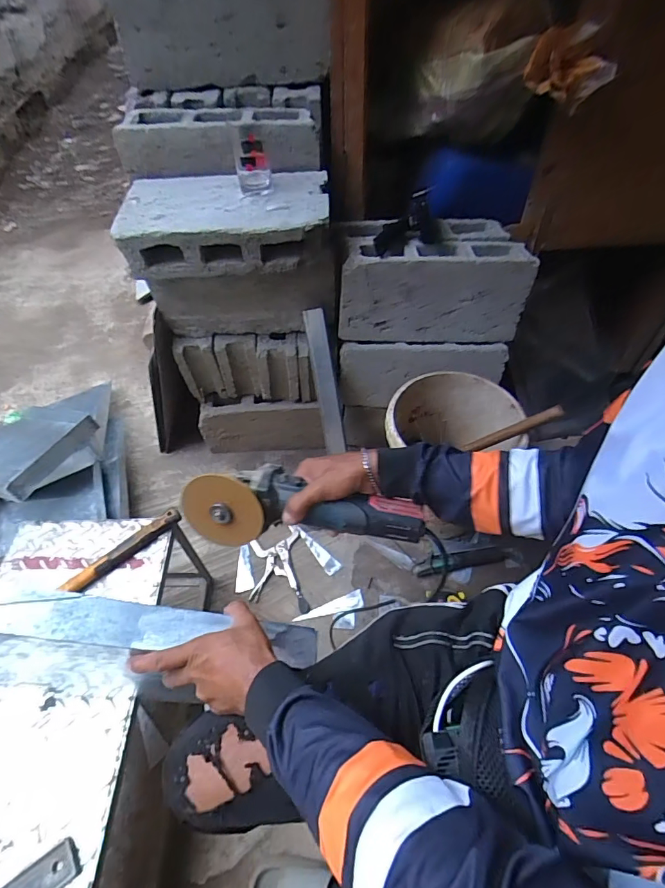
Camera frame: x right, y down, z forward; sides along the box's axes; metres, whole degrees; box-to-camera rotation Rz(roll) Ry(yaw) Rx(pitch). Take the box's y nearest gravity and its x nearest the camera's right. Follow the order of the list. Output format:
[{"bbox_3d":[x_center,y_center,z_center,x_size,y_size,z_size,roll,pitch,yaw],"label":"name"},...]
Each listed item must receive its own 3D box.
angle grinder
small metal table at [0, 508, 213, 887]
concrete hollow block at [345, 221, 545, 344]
[{"bbox_3d":[-0.034,0.072,0.533,0.278,0.069,0.084,4,53,-1],"label":"angle grinder"},{"bbox_3d":[-0.446,0.506,0.755,0.381,0.347,0.672,-4,52,-3],"label":"small metal table"},{"bbox_3d":[0.218,-0.385,1.007,0.392,0.191,0.208,-1,52,0],"label":"concrete hollow block"}]

